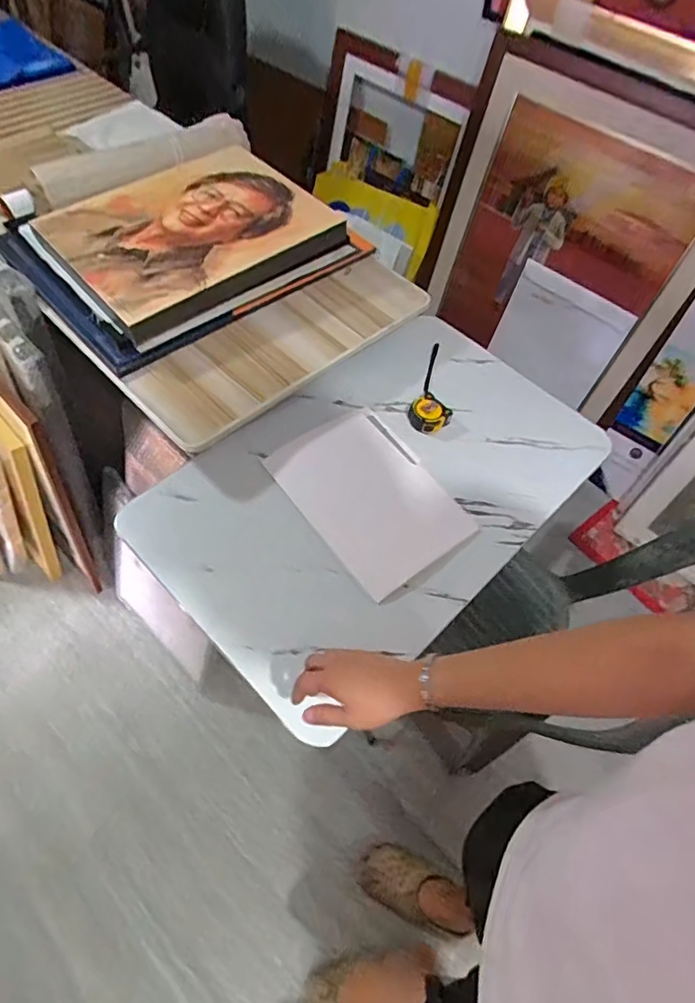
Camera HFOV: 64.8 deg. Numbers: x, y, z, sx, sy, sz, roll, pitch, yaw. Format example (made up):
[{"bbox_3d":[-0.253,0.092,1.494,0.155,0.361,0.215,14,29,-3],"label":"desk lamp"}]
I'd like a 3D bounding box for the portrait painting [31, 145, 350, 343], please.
[{"bbox_3d":[-0.303,-0.514,1.034,0.453,0.069,0.362,-36,70,-20],"label":"portrait painting"}]

